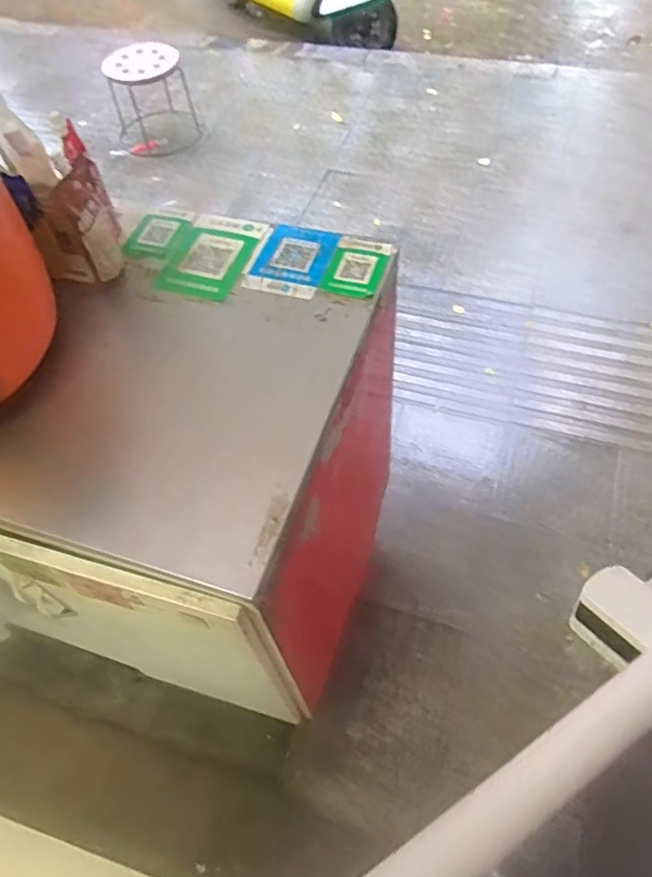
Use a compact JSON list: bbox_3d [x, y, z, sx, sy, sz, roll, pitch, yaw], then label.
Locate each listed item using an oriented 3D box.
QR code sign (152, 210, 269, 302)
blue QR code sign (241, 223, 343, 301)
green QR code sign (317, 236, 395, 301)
[{"bbox_3d":[-0.173,-0.280,0.939,0.121,0.010,0.196,14,56,14],"label":"QR code sign"},{"bbox_3d":[-0.049,-0.266,0.921,0.112,0.011,0.147,14,56,14],"label":"blue QR code sign"},{"bbox_3d":[0.046,-0.251,0.904,0.086,0.007,0.113,15,62,17],"label":"green QR code sign"}]

